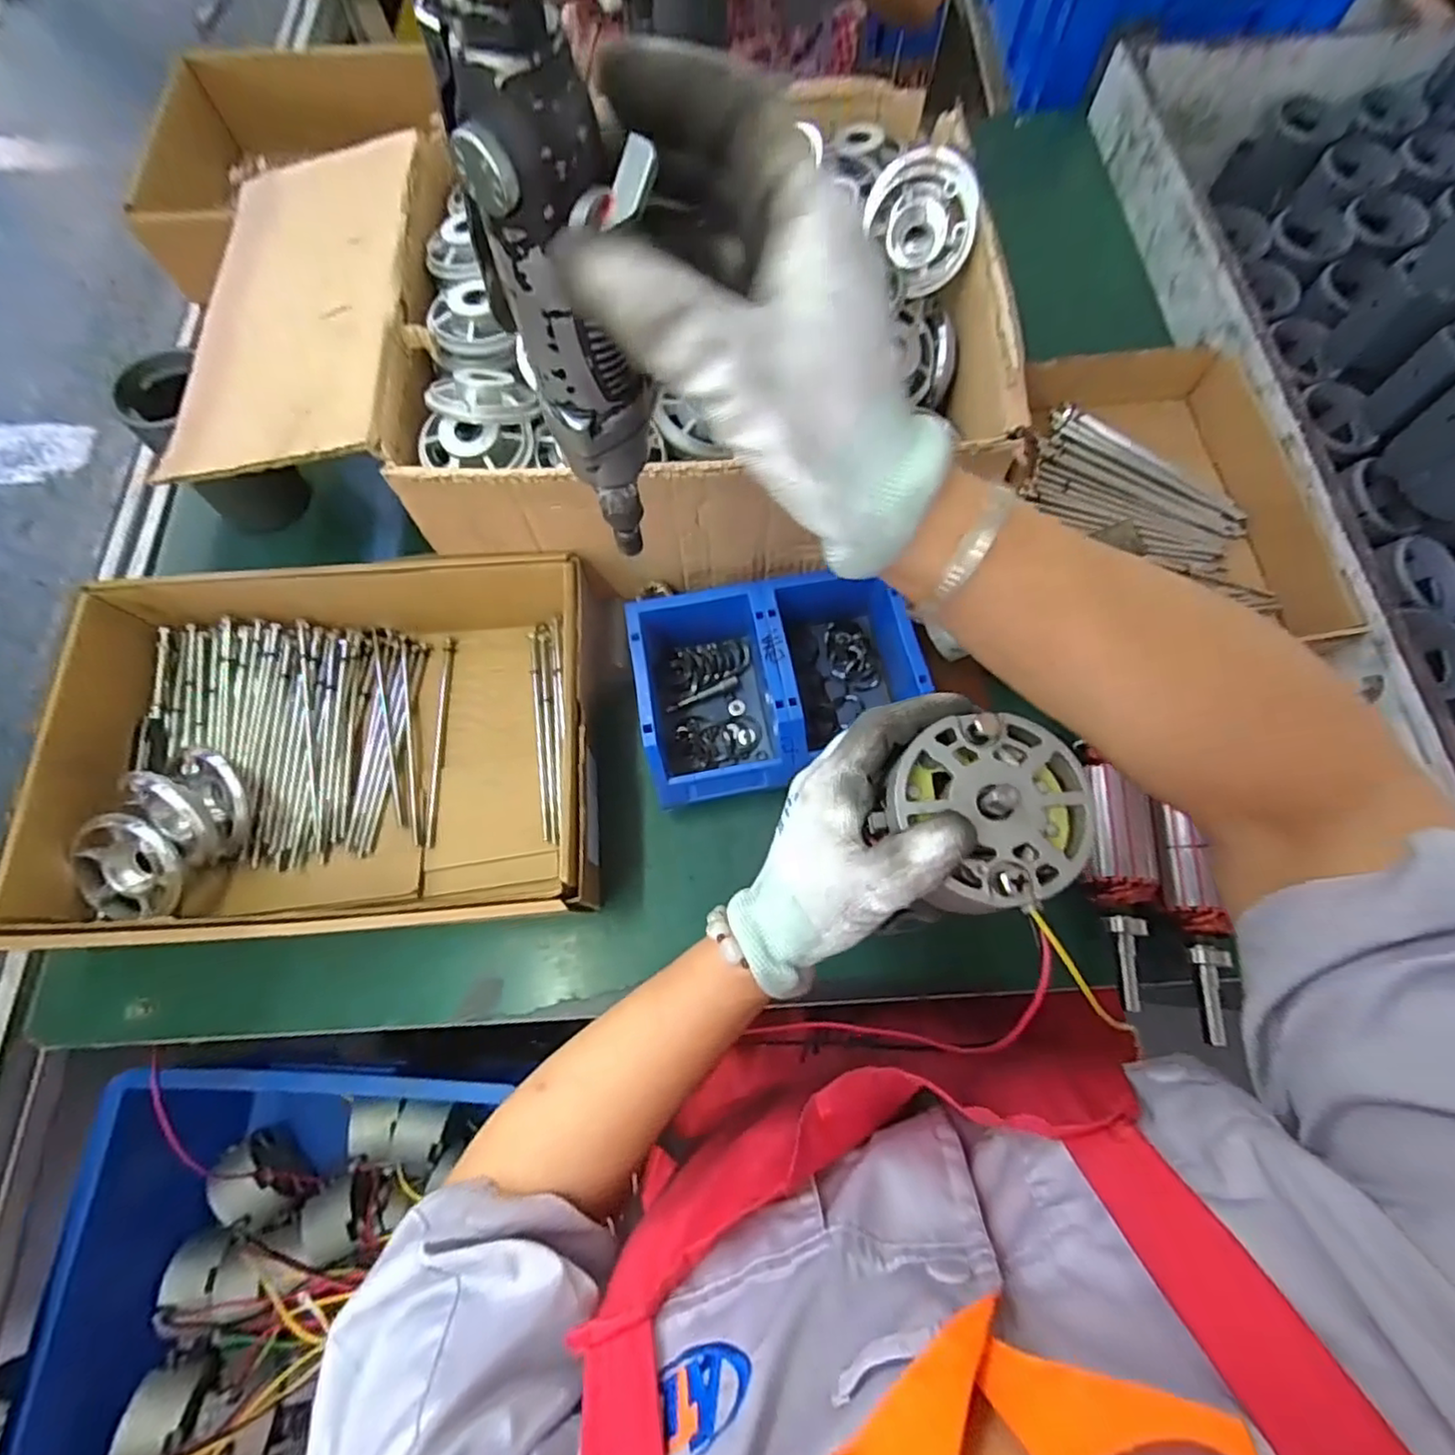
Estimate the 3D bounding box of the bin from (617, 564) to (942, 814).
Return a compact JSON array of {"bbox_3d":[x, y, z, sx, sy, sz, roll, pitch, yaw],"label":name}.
[{"bbox_3d":[0.033,-0.040,0.531,0.207,0.088,0.167,-13,71,-3],"label":"bin"}]

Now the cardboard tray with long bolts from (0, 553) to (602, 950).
[{"bbox_3d":[-0.285,0.013,0.501,0.374,0.102,0.267,-4,71,1],"label":"cardboard tray with long bolts"}]

